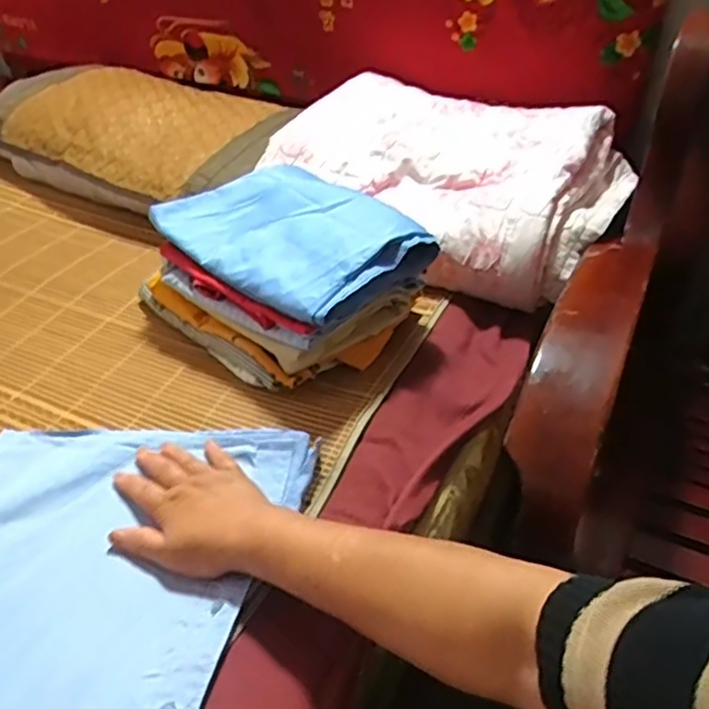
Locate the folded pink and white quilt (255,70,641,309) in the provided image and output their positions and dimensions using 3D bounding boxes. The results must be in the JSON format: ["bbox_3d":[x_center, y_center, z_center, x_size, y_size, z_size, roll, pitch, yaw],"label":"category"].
[{"bbox_3d":[0.131,-0.247,0.914,0.442,0.125,0.320,24,45,27],"label":"folded pink and white quilt"}]

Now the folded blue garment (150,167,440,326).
[{"bbox_3d":[-0.066,-0.132,0.727,0.191,0.055,0.274,-32,49,-32],"label":"folded blue garment"}]

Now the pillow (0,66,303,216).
[{"bbox_3d":[-0.349,-0.363,1.112,0.516,0.122,0.321,22,45,25],"label":"pillow"}]

